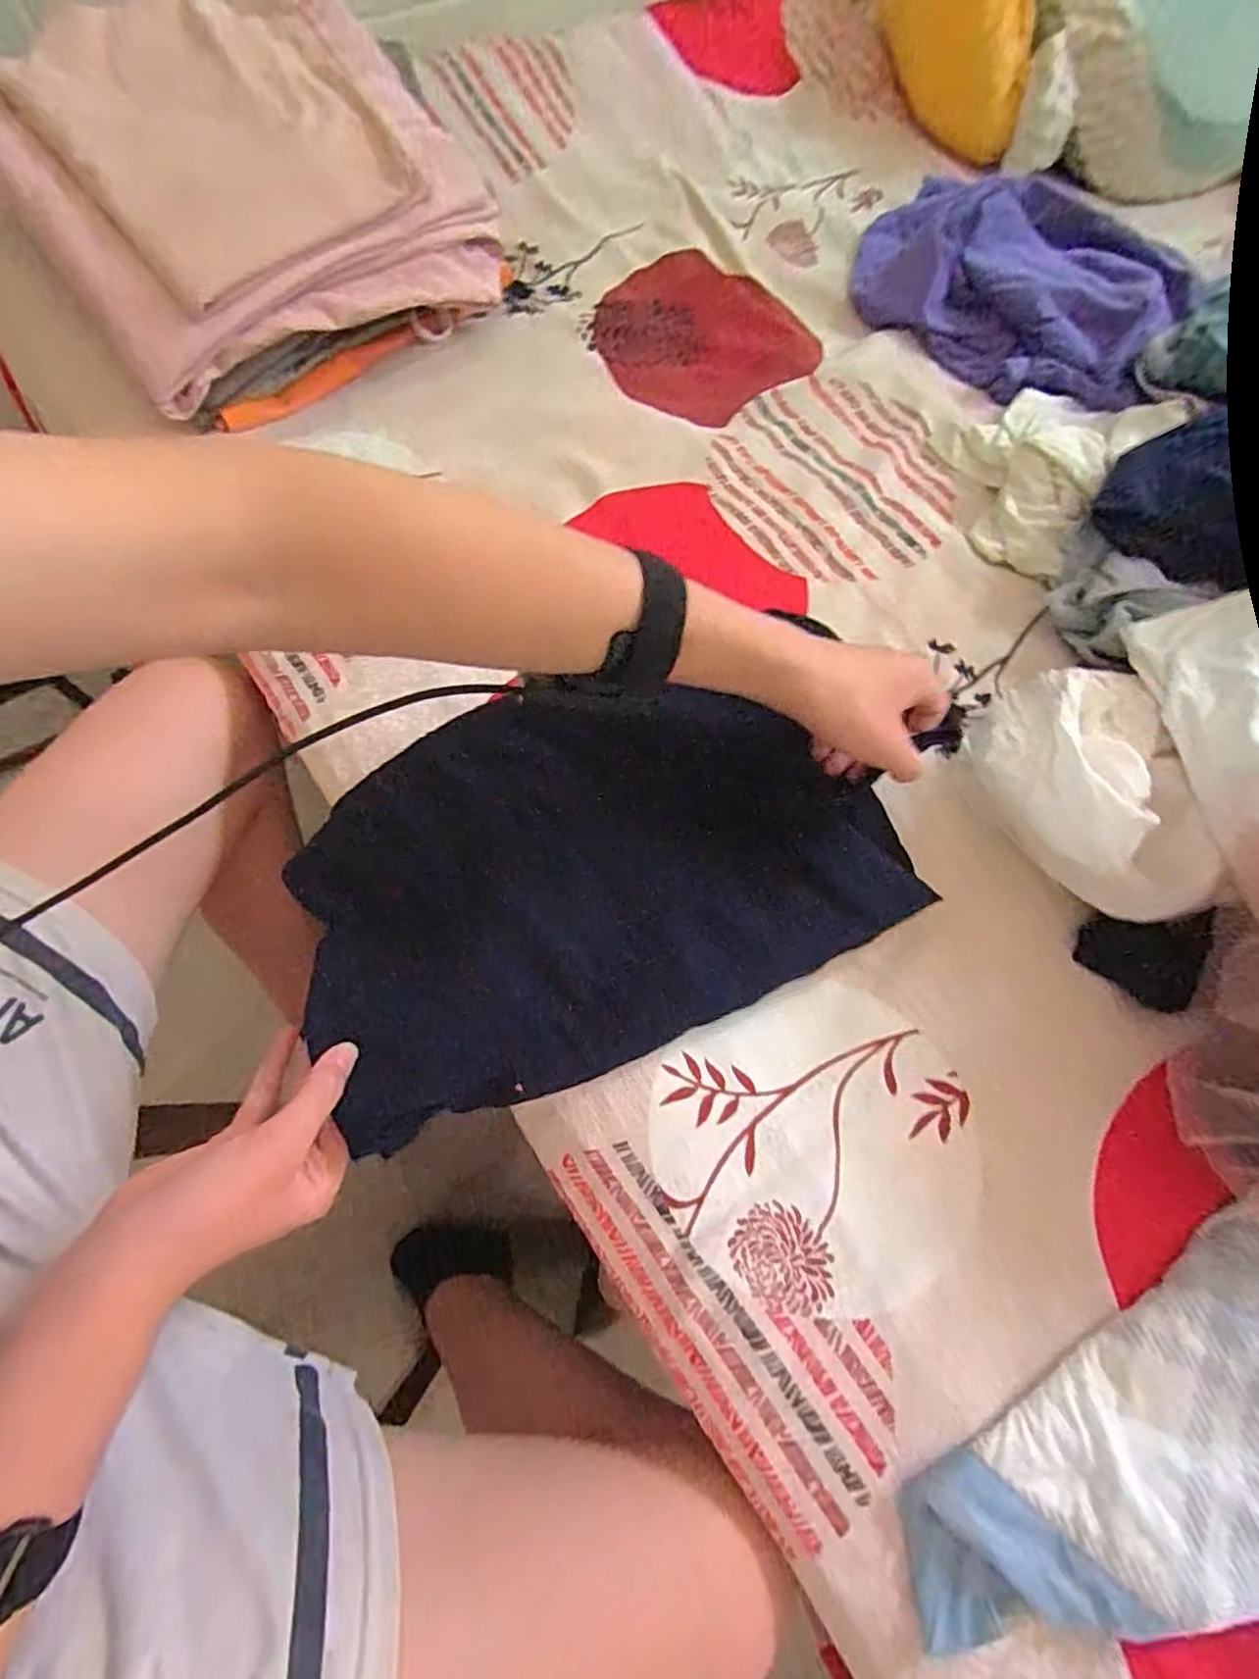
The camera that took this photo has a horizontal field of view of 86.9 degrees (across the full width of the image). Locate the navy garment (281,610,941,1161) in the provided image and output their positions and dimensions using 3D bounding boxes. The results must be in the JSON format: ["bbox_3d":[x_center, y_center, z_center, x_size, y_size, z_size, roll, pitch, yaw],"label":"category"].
[{"bbox_3d":[-0.023,0.012,0.419,0.361,0.057,0.233,-22,72,-9],"label":"navy garment"}]

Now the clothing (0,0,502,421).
[{"bbox_3d":[-0.322,-0.549,0.552,0.337,0.103,0.300,-31,74,-11],"label":"clothing"}]

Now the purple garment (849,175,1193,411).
[{"bbox_3d":[0.375,-0.546,0.640,0.297,0.061,0.239,32,73,10],"label":"purple garment"}]

